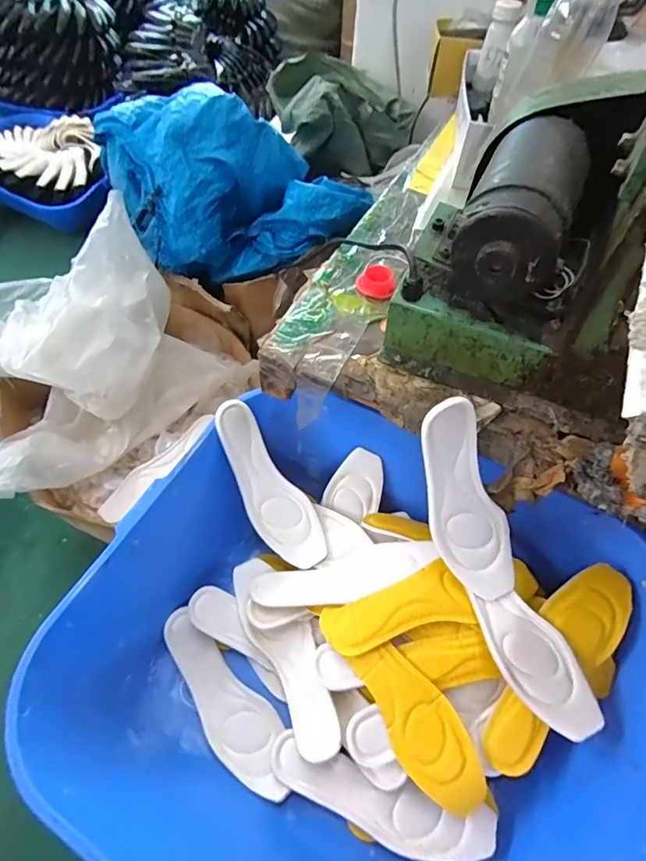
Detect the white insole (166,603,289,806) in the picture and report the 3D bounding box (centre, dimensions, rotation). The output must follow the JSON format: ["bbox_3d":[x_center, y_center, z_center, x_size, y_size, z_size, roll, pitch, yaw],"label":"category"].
[{"bbox_3d":[-0.123,0.332,0.577,0.075,0.032,0.236,-35,64,-23],"label":"white insole"}]

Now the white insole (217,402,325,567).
[{"bbox_3d":[-0.075,0.073,0.626,0.075,0.026,0.235,-30,91,-20],"label":"white insole"}]

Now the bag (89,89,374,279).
[{"bbox_3d":[-0.151,-0.465,0.871,0.458,0.248,0.256,-11,57,-9],"label":"bag"}]

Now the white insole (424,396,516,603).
[{"bbox_3d":[0.148,0.072,0.486,0.072,0.237,0.044,-32,27,-21],"label":"white insole"}]

